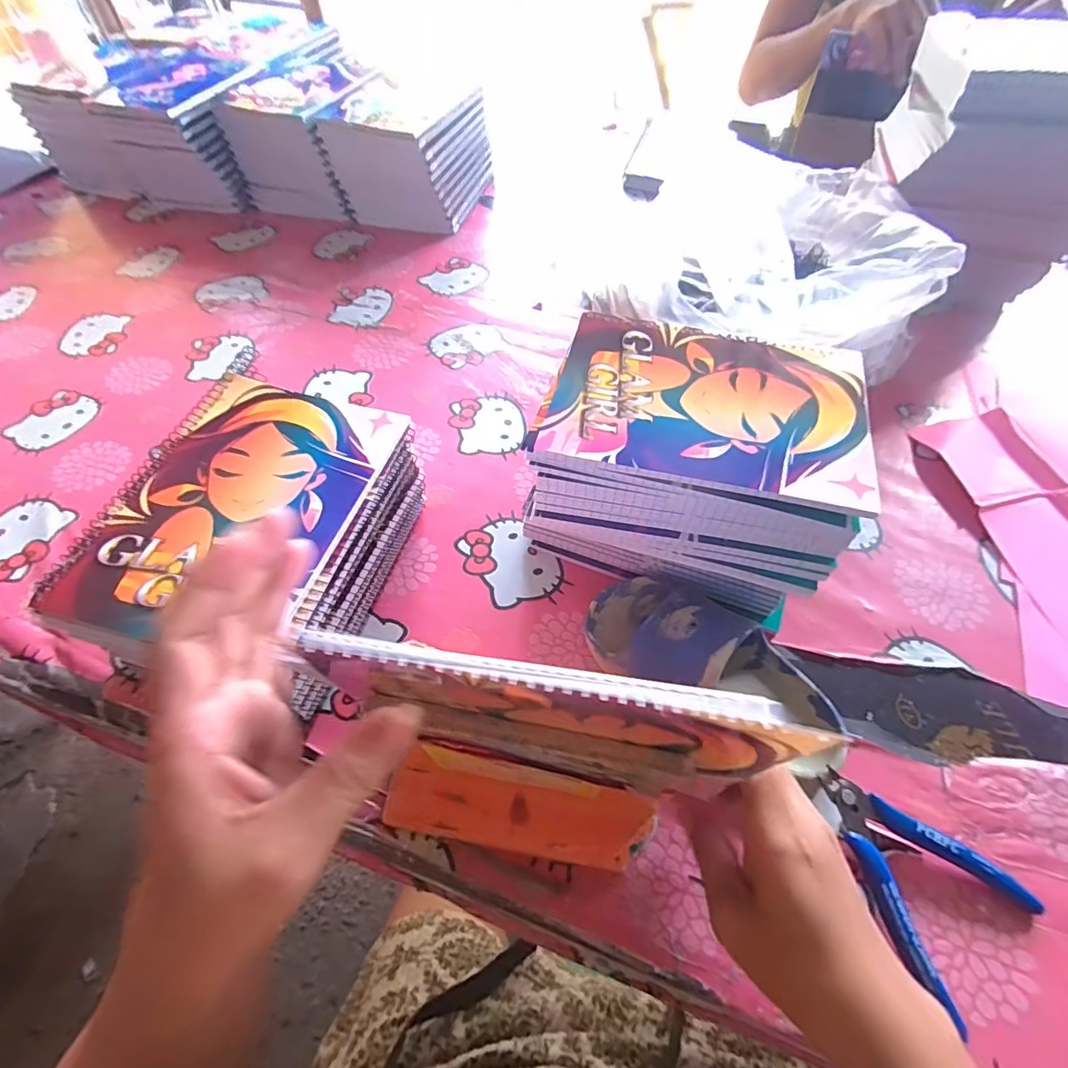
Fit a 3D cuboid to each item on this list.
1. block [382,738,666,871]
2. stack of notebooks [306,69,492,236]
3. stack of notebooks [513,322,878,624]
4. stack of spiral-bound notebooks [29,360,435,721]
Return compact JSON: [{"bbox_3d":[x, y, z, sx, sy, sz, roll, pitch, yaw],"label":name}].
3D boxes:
[{"bbox_3d":[-0.009,0.165,0.320,0.153,0.018,0.047,8,56,7],"label":"block"},{"bbox_3d":[-0.170,-0.524,0.733,0.179,0.123,0.169,17,58,12],"label":"stack of notebooks"},{"bbox_3d":[0.112,-0.048,0.396,0.203,0.133,0.154,14,57,11],"label":"stack of notebooks"},{"bbox_3d":[-0.182,0.006,0.378,0.149,0.113,0.193,15,57,11],"label":"stack of spiral-bound notebooks"}]

